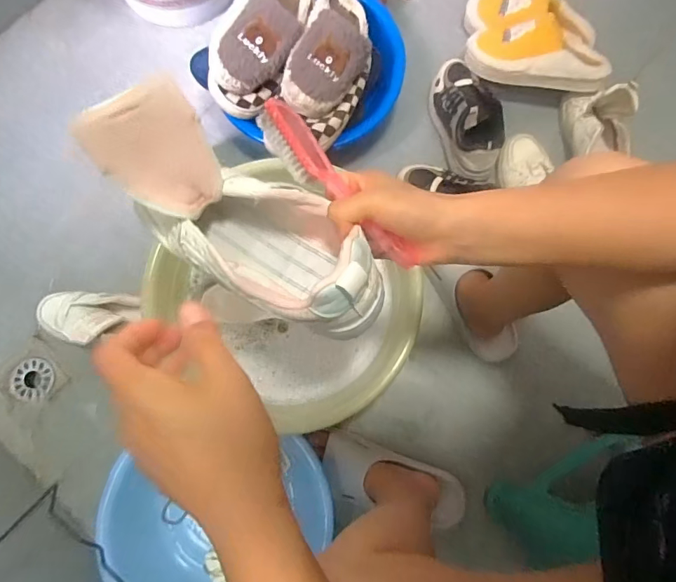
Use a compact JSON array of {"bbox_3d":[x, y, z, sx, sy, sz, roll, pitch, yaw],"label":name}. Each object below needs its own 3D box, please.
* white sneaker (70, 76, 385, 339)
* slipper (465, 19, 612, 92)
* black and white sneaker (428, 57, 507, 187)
[{"bbox_3d":[-0.069,-0.053,0.358,0.226,0.130,0.086,33,80,6],"label":"white sneaker"},{"bbox_3d":[0.358,-0.428,0.813,0.243,0.061,0.108,10,79,2],"label":"slipper"},{"bbox_3d":[0.237,-0.317,0.837,0.092,0.088,0.241,-16,79,-4],"label":"black and white sneaker"}]

